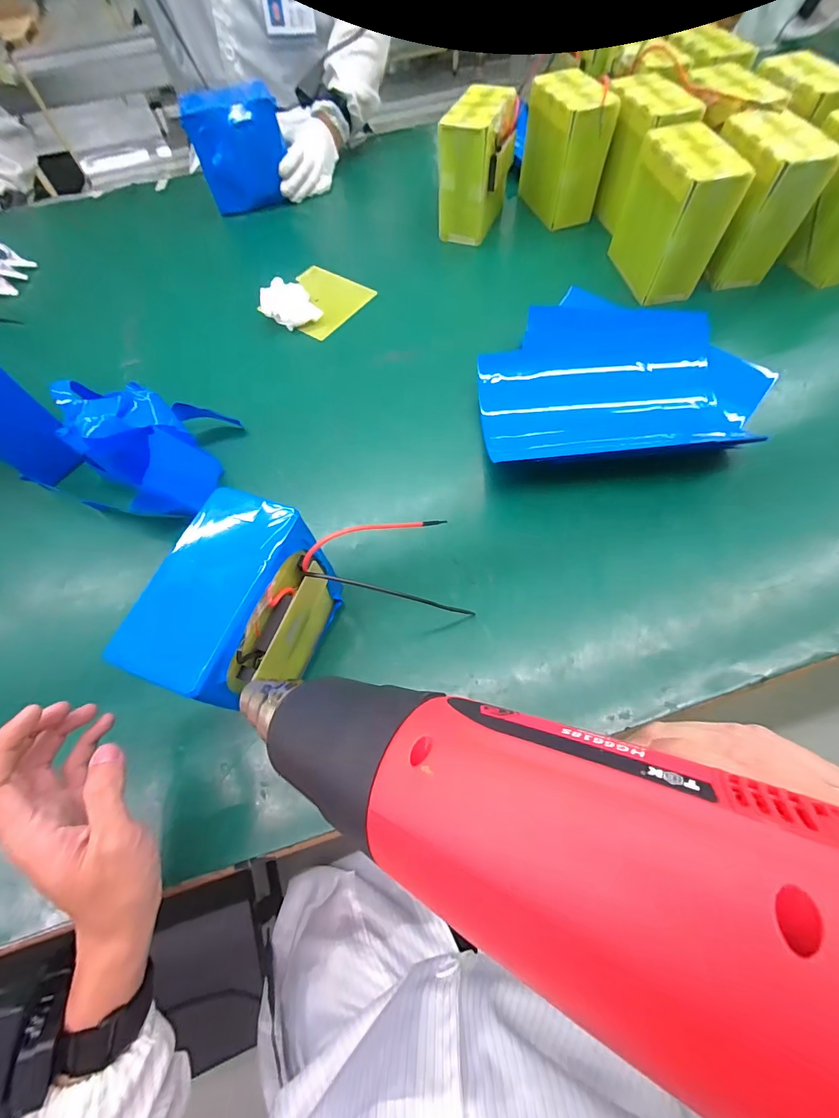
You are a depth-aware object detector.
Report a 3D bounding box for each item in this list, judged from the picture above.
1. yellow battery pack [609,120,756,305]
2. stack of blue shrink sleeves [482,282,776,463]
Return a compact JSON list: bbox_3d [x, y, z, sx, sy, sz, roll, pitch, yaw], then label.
[{"bbox_3d":[0.337,-0.463,0.554,0.075,0.144,0.147,-10,63,-2],"label":"yellow battery pack"},{"bbox_3d":[0.244,-0.219,0.502,0.334,0.056,0.237,-2,63,3],"label":"stack of blue shrink sleeves"}]

